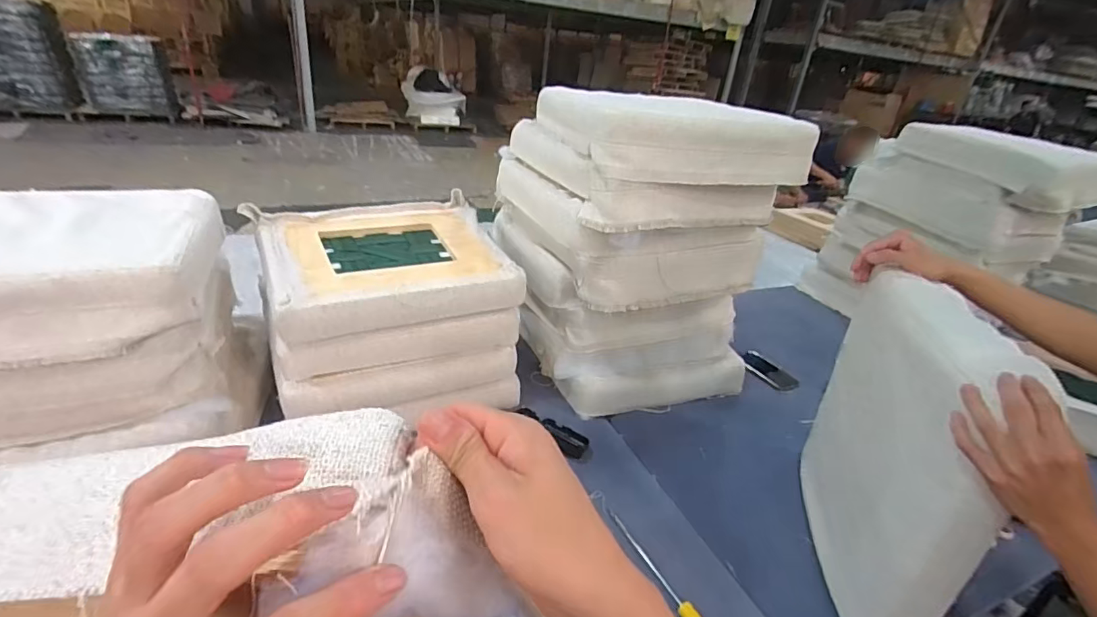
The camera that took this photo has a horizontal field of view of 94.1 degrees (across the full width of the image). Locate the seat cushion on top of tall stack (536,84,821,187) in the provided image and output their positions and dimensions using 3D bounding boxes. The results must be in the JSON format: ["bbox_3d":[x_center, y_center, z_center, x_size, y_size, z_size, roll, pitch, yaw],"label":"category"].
[{"bbox_3d":[0.240,-0.382,1.087,0.493,0.120,0.415,-4,29,-20],"label":"seat cushion on top of tall stack"}]

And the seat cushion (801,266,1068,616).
[{"bbox_3d":[0.508,0.207,0.759,0.085,0.428,0.428,12,28,9],"label":"seat cushion"}]

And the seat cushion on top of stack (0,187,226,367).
[{"bbox_3d":[-0.782,-0.063,0.760,0.464,0.113,0.371,-6,30,-23],"label":"seat cushion on top of stack"}]

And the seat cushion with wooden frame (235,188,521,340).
[{"bbox_3d":[-0.328,-0.098,1.033,0.437,0.099,0.400,-10,32,-29],"label":"seat cushion with wooden frame"}]

